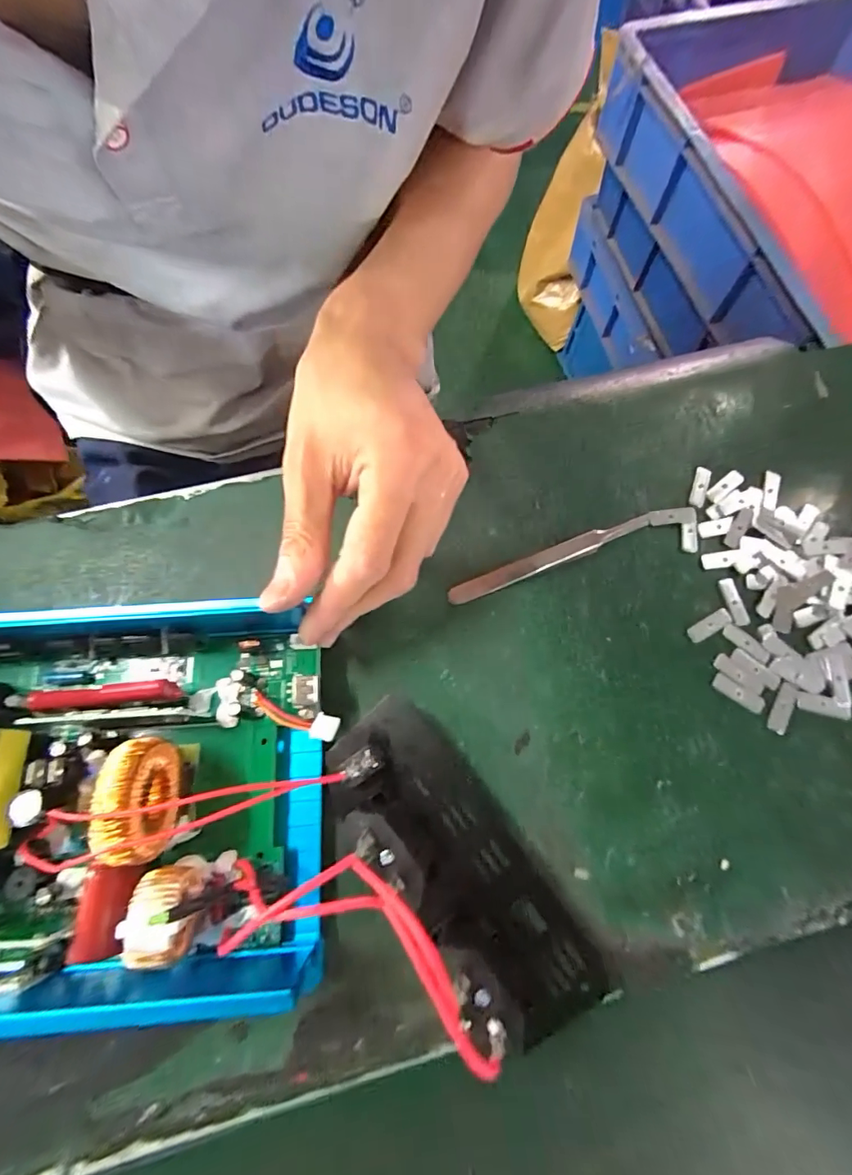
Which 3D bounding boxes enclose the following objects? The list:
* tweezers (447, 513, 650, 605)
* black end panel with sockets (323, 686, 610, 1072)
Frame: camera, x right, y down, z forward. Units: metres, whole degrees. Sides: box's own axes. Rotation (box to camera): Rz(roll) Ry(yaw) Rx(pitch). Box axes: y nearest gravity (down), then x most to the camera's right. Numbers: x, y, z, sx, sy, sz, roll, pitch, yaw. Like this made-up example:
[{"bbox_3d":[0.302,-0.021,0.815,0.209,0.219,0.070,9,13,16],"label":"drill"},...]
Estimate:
[{"bbox_3d":[0.067,-0.017,0.252,0.116,0.015,0.011,-19,72,-7],"label":"tweezers"},{"bbox_3d":[0.011,0.112,0.195,0.055,0.036,0.137,-33,74,-11],"label":"black end panel with sockets"}]

